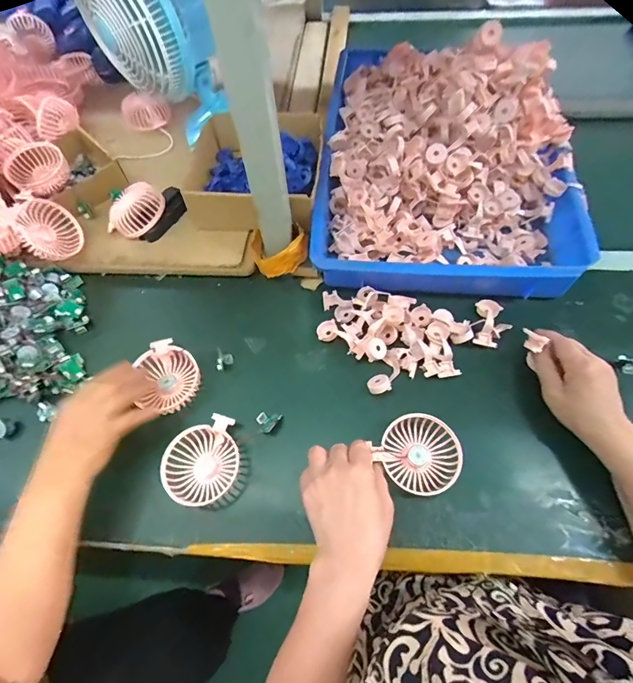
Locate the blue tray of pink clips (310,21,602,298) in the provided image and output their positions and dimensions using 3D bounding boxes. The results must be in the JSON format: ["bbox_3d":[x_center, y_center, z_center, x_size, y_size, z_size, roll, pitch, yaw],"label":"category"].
[{"bbox_3d":[0.199,-0.322,0.586,0.372,0.169,0.496,4,62,5],"label":"blue tray of pink clips"}]

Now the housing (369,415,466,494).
[{"bbox_3d":[0.120,0.132,0.448,0.083,0.034,0.087,-34,65,-14],"label":"housing"}]

